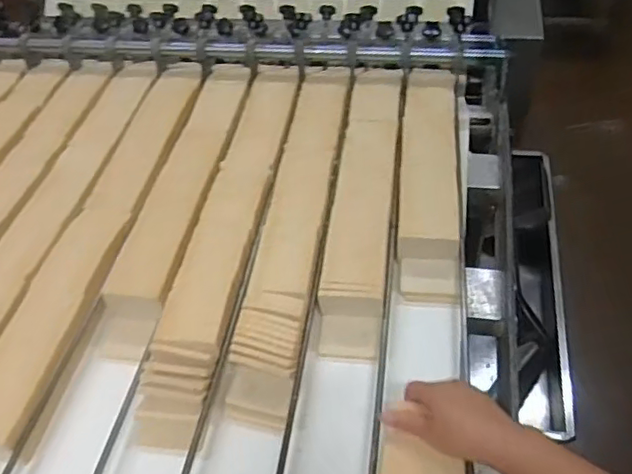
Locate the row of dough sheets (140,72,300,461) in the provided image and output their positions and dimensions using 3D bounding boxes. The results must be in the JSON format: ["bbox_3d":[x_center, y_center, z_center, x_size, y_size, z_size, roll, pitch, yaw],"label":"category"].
[{"bbox_3d":[-0.112,-0.031,0.824,0.079,0.044,0.653,3,48,10],"label":"row of dough sheets"}]

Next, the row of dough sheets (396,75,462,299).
[{"bbox_3d":[0.169,-0.117,0.870,0.084,0.054,0.417,3,48,9],"label":"row of dough sheets"}]

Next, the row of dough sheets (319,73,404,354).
[{"bbox_3d":[0.073,-0.069,0.842,0.083,0.054,0.520,3,48,9],"label":"row of dough sheets"}]

